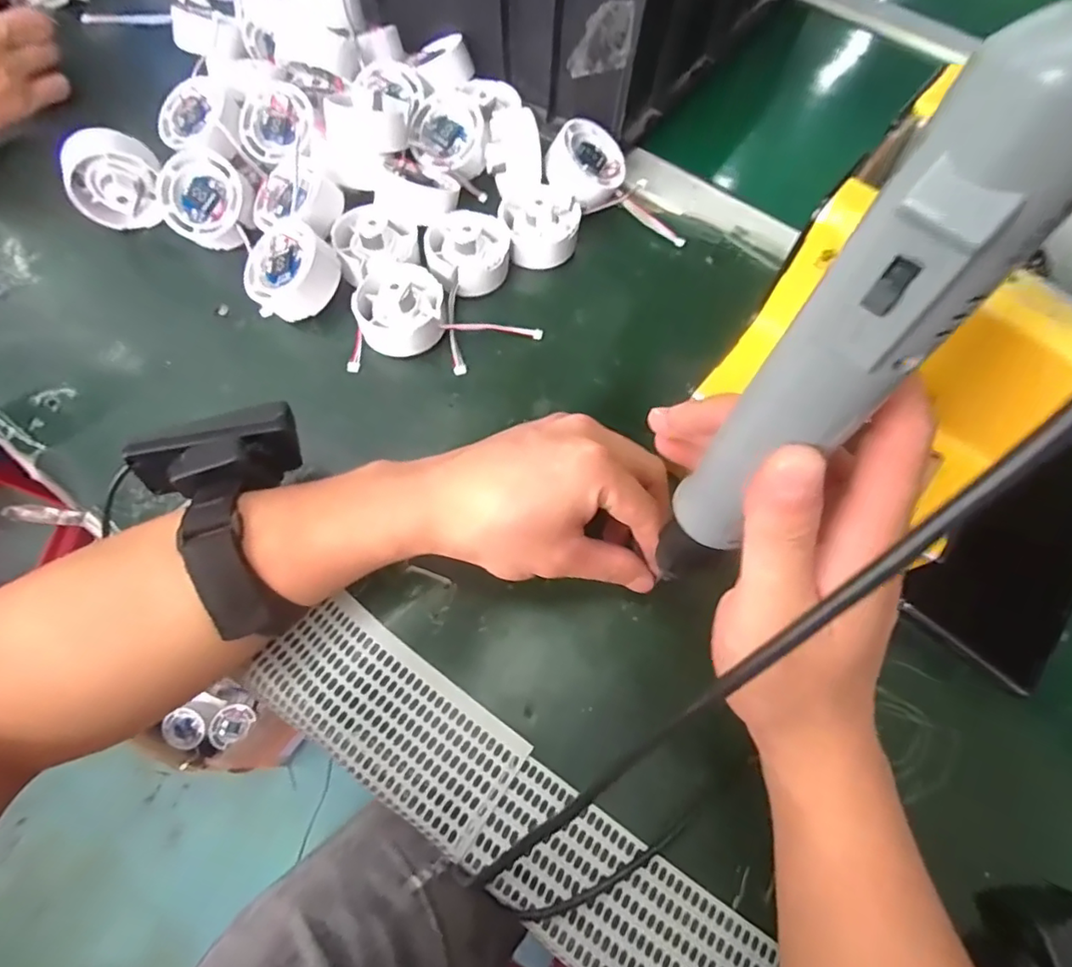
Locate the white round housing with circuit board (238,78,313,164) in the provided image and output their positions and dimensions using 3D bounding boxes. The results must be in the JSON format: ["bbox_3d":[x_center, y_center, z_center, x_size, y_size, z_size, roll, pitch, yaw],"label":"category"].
[{"bbox_3d":[-0.184,-0.257,0.405,0.053,0.030,0.050,2,108,5],"label":"white round housing with circuit board"}]

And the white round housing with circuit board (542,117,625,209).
[{"bbox_3d":[0.036,-0.226,0.406,0.051,0.039,0.057,39,67,11],"label":"white round housing with circuit board"}]

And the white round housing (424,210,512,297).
[{"bbox_3d":[-0.045,-0.156,0.377,0.054,0.030,0.058,-3,67,-4],"label":"white round housing"}]

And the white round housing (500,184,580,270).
[{"bbox_3d":[0.005,-0.180,0.393,0.053,0.029,0.052,1,66,-2],"label":"white round housing"}]

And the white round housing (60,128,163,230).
[{"bbox_3d":[-0.273,-0.193,0.370,0.055,0.065,0.027,-29,71,-14],"label":"white round housing"}]

